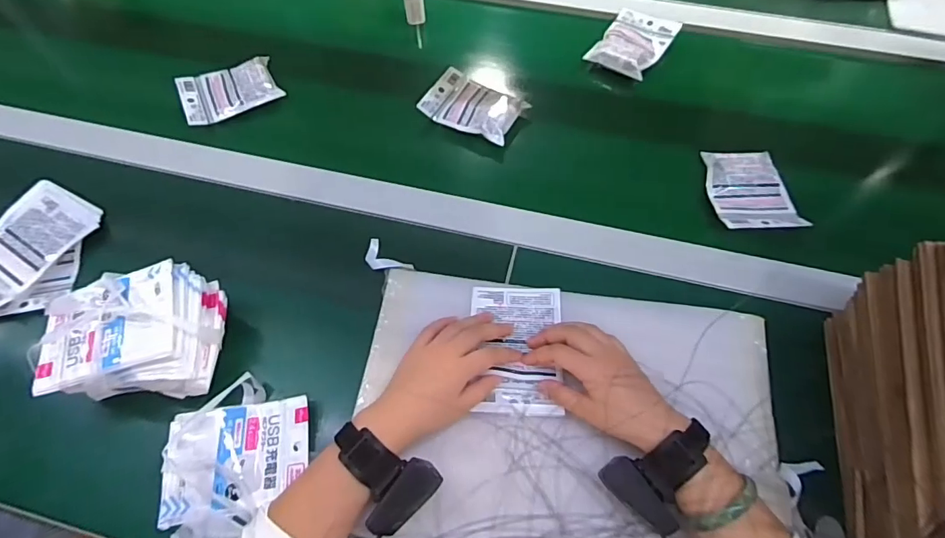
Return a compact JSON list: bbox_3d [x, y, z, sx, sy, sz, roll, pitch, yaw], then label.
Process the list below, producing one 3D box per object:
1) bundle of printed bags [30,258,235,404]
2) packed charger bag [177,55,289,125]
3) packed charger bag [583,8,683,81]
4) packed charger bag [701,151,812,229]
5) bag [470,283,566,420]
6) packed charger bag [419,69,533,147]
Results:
[{"bbox_3d":[-0.347,0.068,0.512,0.172,0.076,0.128,-4,62,-1],"label":"bundle of printed bags"},{"bbox_3d":[-0.353,-0.262,0.714,0.133,0.019,0.098,-24,64,-11],"label":"packed charger bag"},{"bbox_3d":[0.242,-0.344,0.750,0.099,0.019,0.139,34,68,17],"label":"packed charger bag"},{"bbox_3d":[0.347,-0.099,0.614,0.093,0.023,0.120,0,62,1],"label":"packed charger bag"},{"bbox_3d":[0.049,0.083,0.524,0.095,0.010,0.140,-1,62,1],"label":"bag"},{"bbox_3d":[0.000,-0.230,0.692,0.135,0.018,0.088,28,67,15],"label":"packed charger bag"}]

